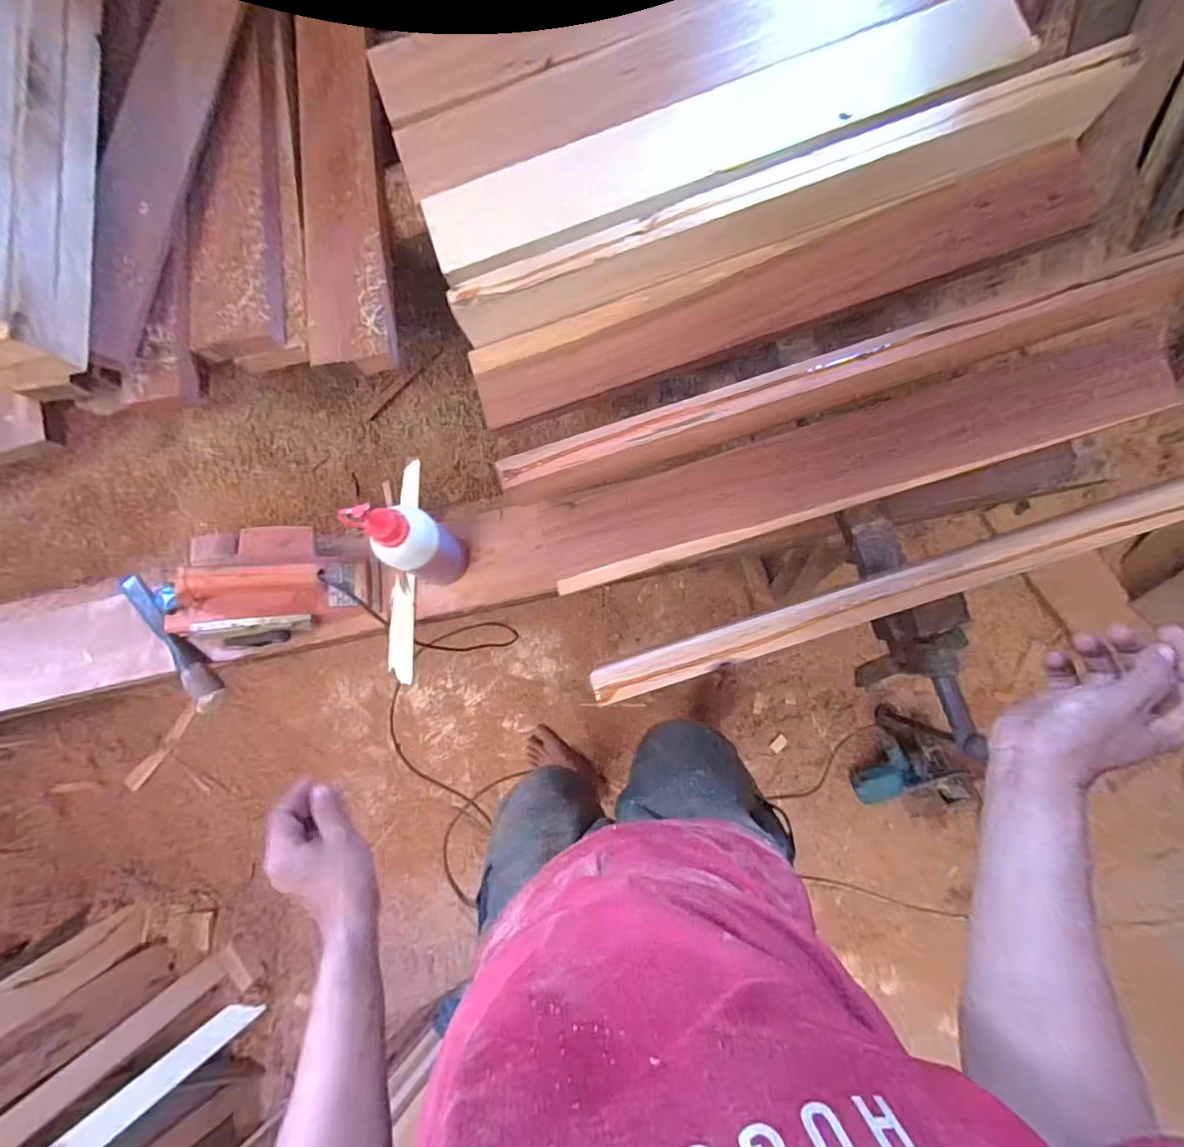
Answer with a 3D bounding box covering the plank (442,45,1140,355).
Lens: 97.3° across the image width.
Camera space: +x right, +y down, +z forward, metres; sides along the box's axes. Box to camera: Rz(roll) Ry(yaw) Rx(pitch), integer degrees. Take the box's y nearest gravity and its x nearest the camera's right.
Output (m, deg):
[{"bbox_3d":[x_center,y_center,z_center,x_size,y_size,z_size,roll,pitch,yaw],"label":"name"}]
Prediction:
[{"bbox_3d":[0.211,-0.409,0.595,0.755,0.024,0.085,-19,120,3],"label":"plank"}]

